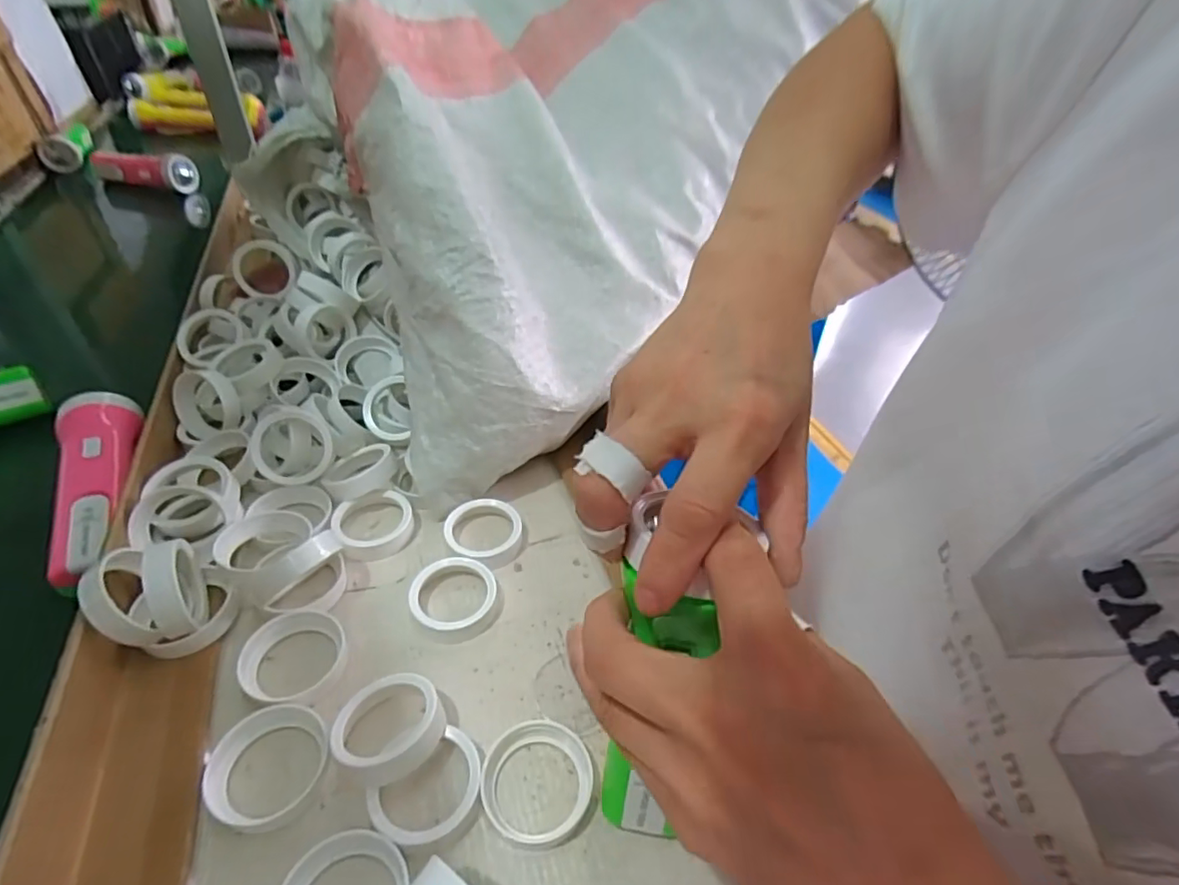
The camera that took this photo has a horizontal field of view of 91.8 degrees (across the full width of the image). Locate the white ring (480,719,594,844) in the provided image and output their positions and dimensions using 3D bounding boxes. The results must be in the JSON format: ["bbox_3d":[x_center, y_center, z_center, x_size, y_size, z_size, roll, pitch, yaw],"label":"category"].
[{"bbox_3d":[-0.025,0.166,0.282,0.055,0.015,0.051,4,39,-3],"label":"white ring"}]

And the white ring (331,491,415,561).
[{"bbox_3d":[-0.149,0.056,0.394,0.051,0.016,0.047,4,39,-3],"label":"white ring"}]

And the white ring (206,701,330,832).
[{"bbox_3d":[-0.155,0.155,0.278,0.054,0.018,0.051,4,39,-3],"label":"white ring"}]

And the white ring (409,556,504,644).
[{"bbox_3d":[-0.082,0.097,0.354,0.053,0.018,0.050,4,39,-3],"label":"white ring"}]

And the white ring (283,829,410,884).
[{"bbox_3d":[-0.102,0.193,0.239,0.053,0.019,0.051,4,39,-3],"label":"white ring"}]

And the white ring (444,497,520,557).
[{"bbox_3d":[-0.073,0.062,0.396,0.052,0.019,0.049,4,39,-3],"label":"white ring"}]

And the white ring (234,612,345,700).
[{"bbox_3d":[-0.165,0.118,0.319,0.046,0.016,0.054,24,42,20],"label":"white ring"}]

